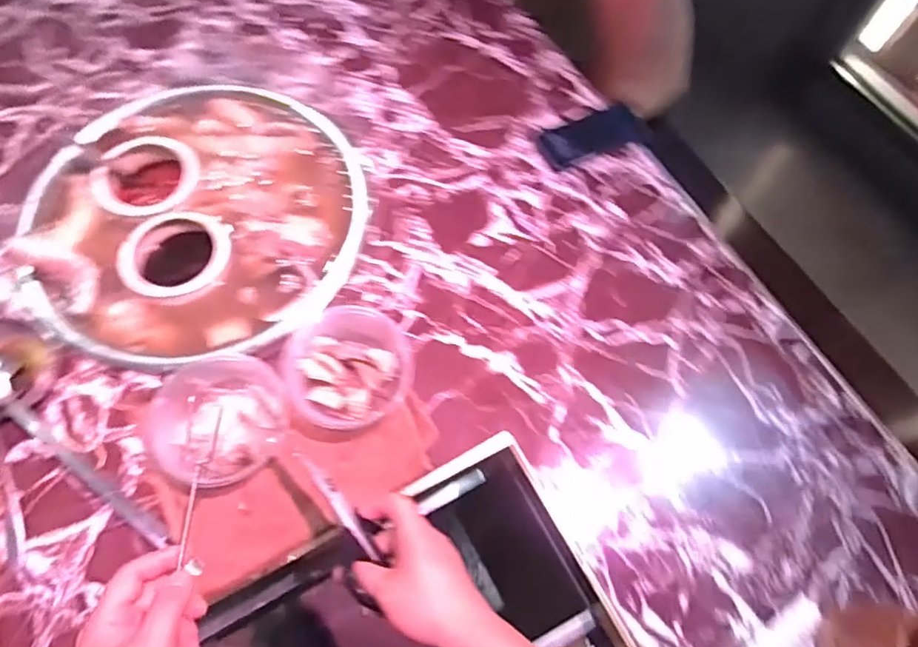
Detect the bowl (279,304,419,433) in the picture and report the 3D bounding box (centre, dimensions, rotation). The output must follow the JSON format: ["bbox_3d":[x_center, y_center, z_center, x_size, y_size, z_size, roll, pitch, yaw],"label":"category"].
[{"bbox_3d":[-0.124,0.050,0.650,0.139,0.044,0.132,1,65,-1],"label":"bowl"}]

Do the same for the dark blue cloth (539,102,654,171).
[{"bbox_3d":[0.197,-0.271,0.816,0.166,0.018,0.066,-23,67,-12],"label":"dark blue cloth"}]

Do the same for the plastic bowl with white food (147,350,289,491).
[{"bbox_3d":[-0.253,0.105,0.612,0.133,0.057,0.132,1,66,-2],"label":"plastic bowl with white food"}]

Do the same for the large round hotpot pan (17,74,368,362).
[{"bbox_3d":[-0.344,-0.143,0.756,0.416,0.050,0.418,1,65,-1],"label":"large round hotpot pan"}]

